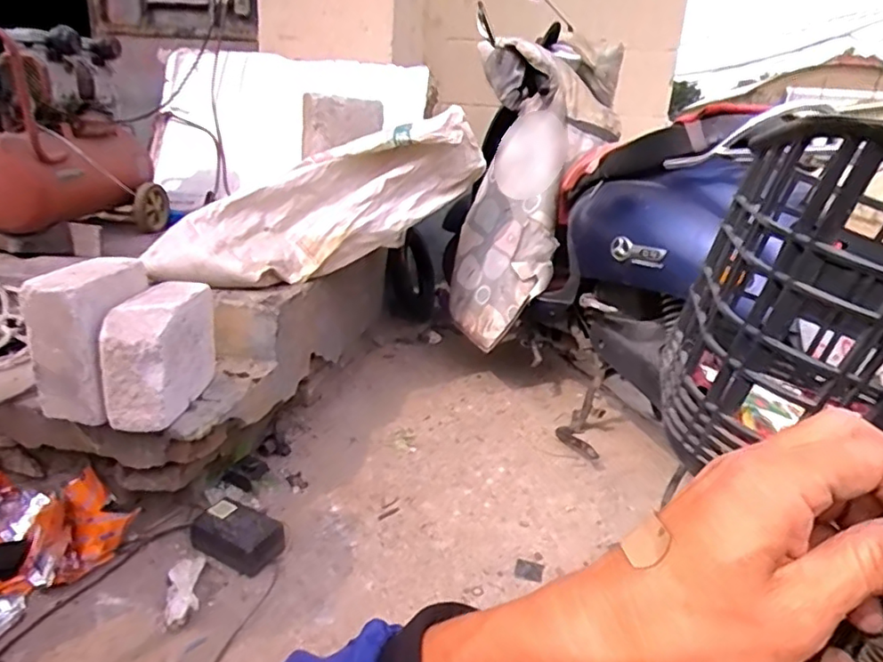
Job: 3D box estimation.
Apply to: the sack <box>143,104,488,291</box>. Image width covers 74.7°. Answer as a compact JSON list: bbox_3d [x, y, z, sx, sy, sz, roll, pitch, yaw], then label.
[{"bbox_3d":[-0.270,-0.288,1.408,0.832,0.263,0.175,-29,34,-22],"label":"sack"}]

